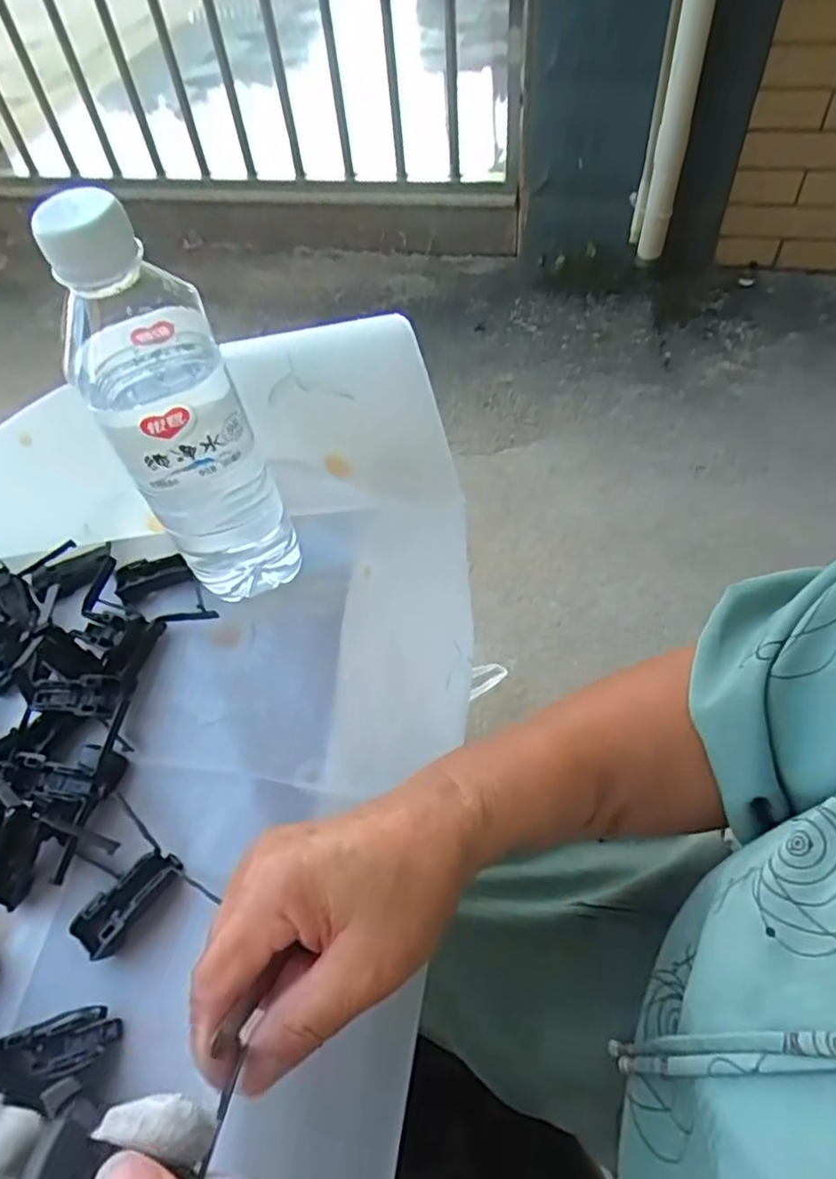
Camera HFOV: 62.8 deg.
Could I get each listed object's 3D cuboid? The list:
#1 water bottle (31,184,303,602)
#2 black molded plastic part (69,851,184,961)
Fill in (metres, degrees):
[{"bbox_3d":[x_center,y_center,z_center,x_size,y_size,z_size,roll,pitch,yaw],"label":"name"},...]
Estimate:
[{"bbox_3d":[-0.111,-0.075,0.329,0.062,0.213,0.063,-21,54,-11],"label":"water bottle"},{"bbox_3d":[-0.129,0.137,0.304,0.021,0.011,0.048,33,62,26],"label":"black molded plastic part"}]

